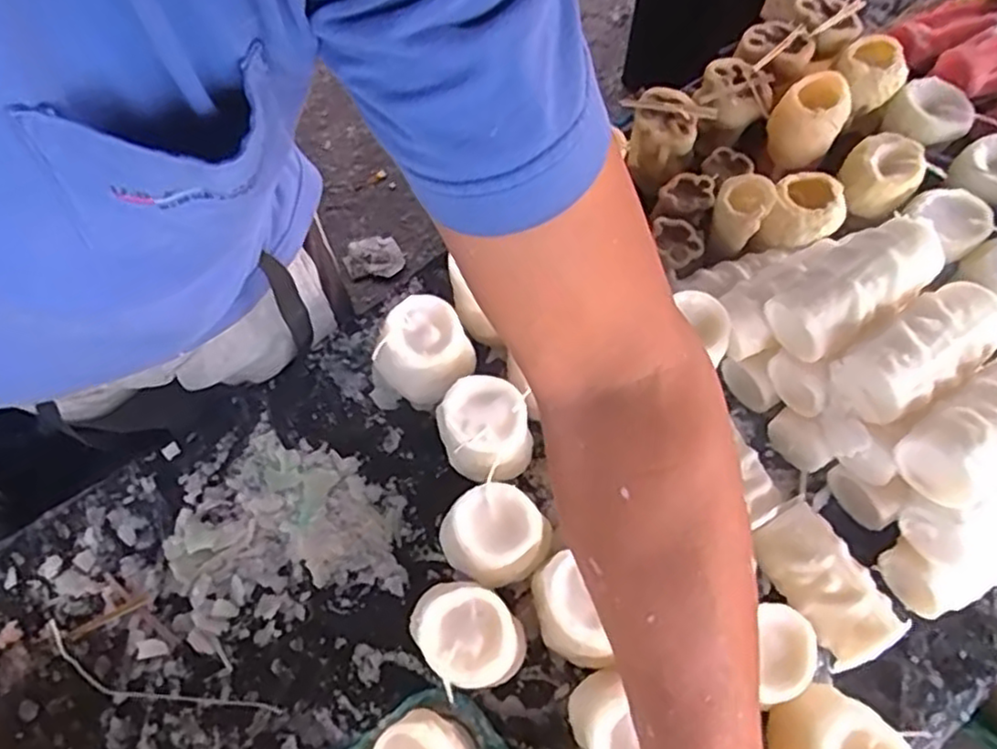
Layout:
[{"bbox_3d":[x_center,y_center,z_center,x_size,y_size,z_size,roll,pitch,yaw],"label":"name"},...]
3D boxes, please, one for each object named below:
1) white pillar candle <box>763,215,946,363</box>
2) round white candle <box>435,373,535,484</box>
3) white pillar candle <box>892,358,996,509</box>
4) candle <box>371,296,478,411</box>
[{"bbox_3d":[0.269,-0.069,0.524,0.126,0.057,0.066,-38,71,1],"label":"white pillar candle"},{"bbox_3d":[-0.012,0.054,0.580,0.065,0.111,0.088,-37,71,-14],"label":"round white candle"},{"bbox_3d":[0.341,0.033,0.483,0.116,0.052,0.065,-33,70,-12],"label":"white pillar candle"},{"bbox_3d":[-0.061,-0.012,0.599,0.083,0.104,0.065,5,67,3],"label":"candle"}]

